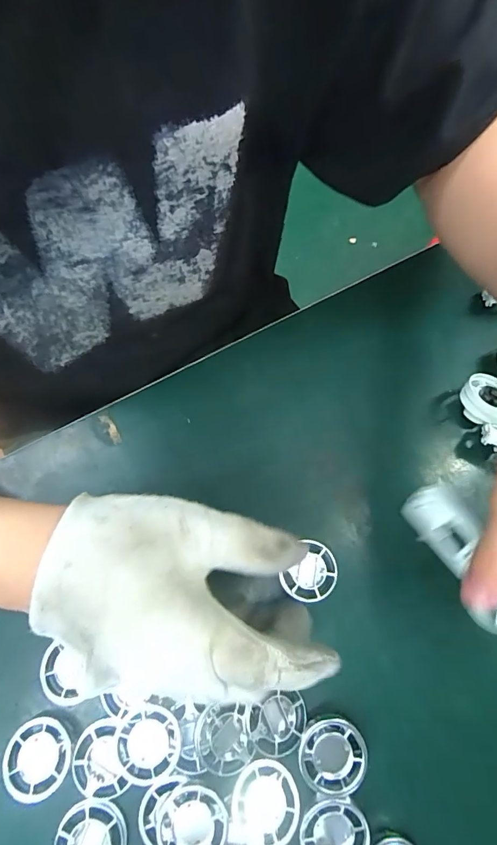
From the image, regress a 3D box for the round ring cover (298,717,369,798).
[{"bbox_3d":[0.049,0.198,0.254,0.038,0.015,0.038,0,72,-1],"label":"round ring cover"}]

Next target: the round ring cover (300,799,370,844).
[{"bbox_3d":[0.050,0.232,0.244,0.039,0.007,0.033,16,72,4],"label":"round ring cover"}]

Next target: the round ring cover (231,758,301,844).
[{"bbox_3d":[0.010,0.219,0.245,0.037,0.005,0.040,7,58,-12],"label":"round ring cover"}]

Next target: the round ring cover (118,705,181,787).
[{"bbox_3d":[-0.058,0.190,0.253,0.036,0.006,0.039,0,72,-1],"label":"round ring cover"}]

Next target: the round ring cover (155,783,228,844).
[{"bbox_3d":[-0.031,0.225,0.238,0.038,0.005,0.036,0,72,-1],"label":"round ring cover"}]

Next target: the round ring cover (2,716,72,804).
[{"bbox_3d":[-0.125,0.199,0.253,0.036,0.010,0.039,0,72,-1],"label":"round ring cover"}]

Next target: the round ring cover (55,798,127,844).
[{"bbox_3d":[-0.090,0.237,0.242,0.039,0.005,0.039,-9,72,-4],"label":"round ring cover"}]

